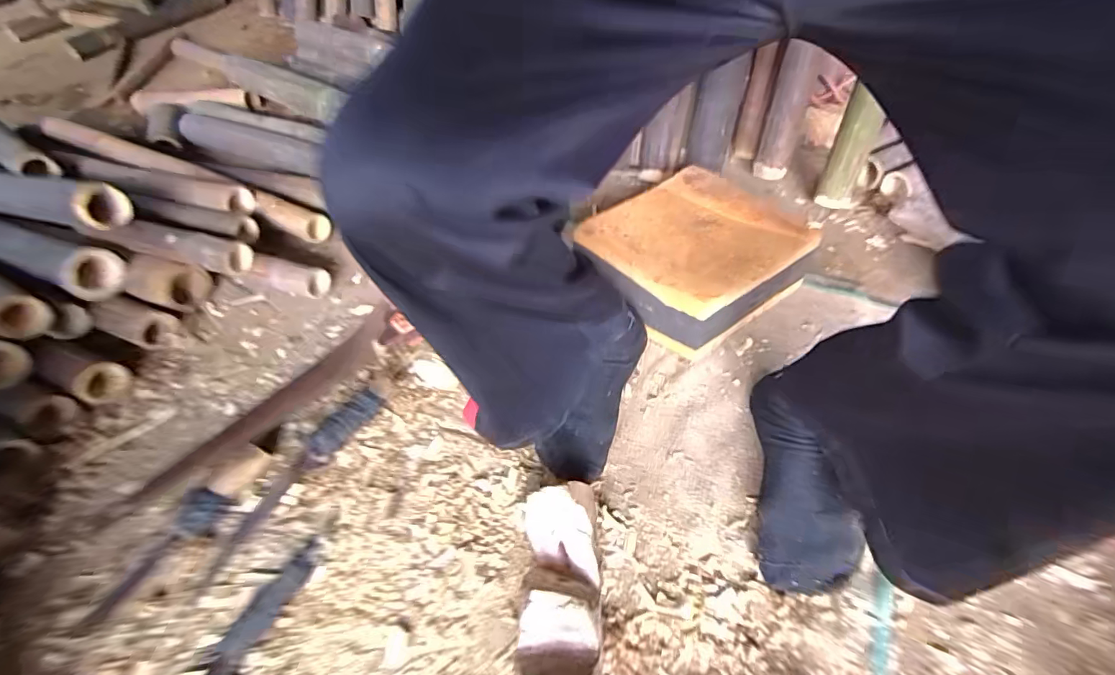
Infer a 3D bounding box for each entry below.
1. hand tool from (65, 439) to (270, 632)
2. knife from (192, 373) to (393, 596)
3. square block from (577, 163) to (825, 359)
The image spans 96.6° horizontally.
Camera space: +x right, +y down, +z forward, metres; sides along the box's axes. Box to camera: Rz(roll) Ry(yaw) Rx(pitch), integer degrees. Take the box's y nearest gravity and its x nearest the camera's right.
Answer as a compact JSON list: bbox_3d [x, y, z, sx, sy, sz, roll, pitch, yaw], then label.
[{"bbox_3d":[-0.438,0.226,0.580,0.054,0.047,0.245,30,71,28],"label":"hand tool"},{"bbox_3d":[-0.324,0.162,0.612,0.056,0.035,0.296,27,56,27],"label":"knife"},{"bbox_3d":[0.192,-0.113,0.736,0.267,0.116,0.249,-28,51,-19],"label":"square block"}]

